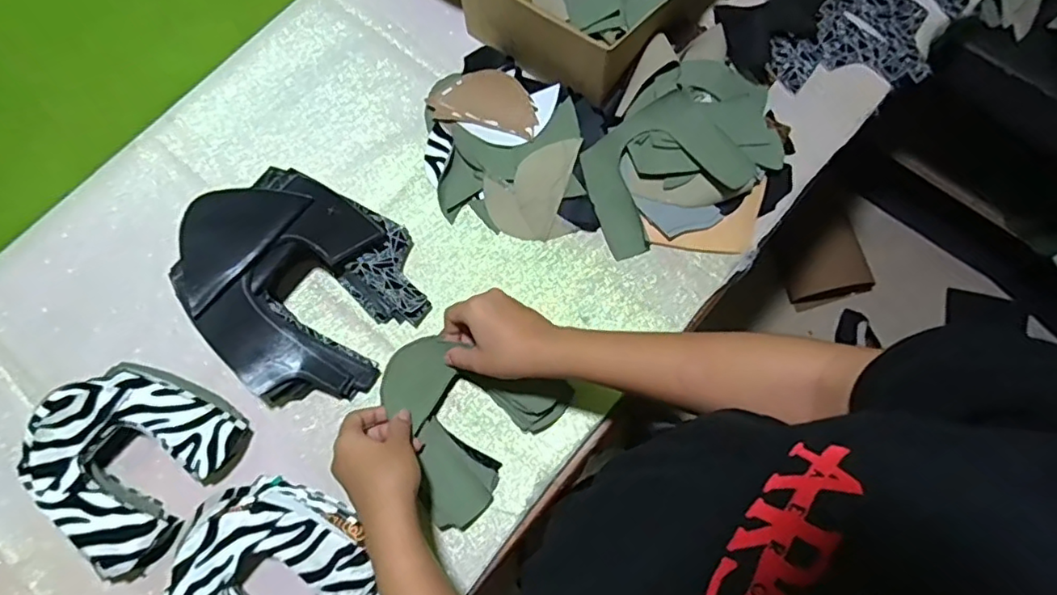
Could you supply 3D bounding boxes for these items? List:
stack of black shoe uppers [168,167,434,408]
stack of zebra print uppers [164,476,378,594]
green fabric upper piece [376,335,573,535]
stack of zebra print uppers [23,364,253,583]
[{"bbox_3d":[-0.208,-0.007,0.547,0.185,0.111,0.192,19,74,8],"label":"stack of black shoe uppers"},{"bbox_3d":[-0.230,0.244,0.512,0.156,0.047,0.160,39,78,13],"label":"stack of zebra print uppers"},{"bbox_3d":[-0.065,0.106,0.546,0.145,0.039,0.160,38,78,13],"label":"green fabric upper piece"},{"bbox_3d":[-0.366,0.143,0.535,0.139,0.066,0.163,35,77,12],"label":"stack of zebra print uppers"}]

